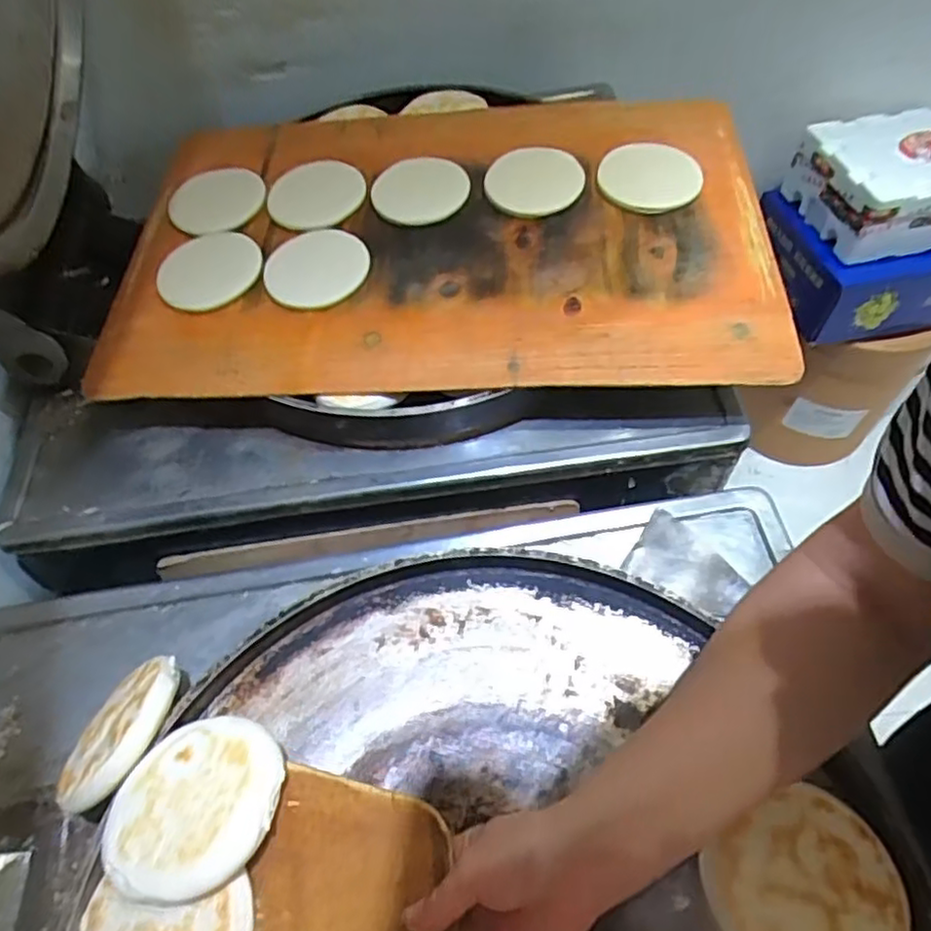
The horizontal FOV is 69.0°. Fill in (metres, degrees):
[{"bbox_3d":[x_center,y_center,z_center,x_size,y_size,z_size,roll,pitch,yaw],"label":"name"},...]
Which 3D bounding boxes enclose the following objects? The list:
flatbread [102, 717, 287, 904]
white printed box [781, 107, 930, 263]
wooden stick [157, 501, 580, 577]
[{"bbox_3d":[-0.177,0.217,0.439,0.114,0.019,0.103,-32,45,-16],"label":"flatbread"},{"bbox_3d":[0.750,-0.483,1.133,0.326,0.114,0.243,-15,58,-4],"label":"white printed box"},{"bbox_3d":[-0.101,0.077,0.708,0.428,0.030,0.015,-8,54,0],"label":"wooden stick"}]

